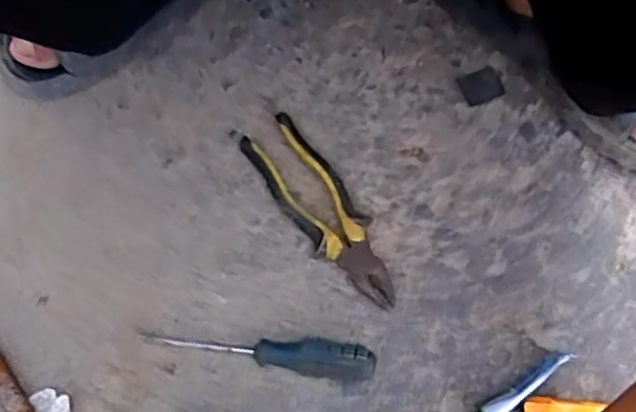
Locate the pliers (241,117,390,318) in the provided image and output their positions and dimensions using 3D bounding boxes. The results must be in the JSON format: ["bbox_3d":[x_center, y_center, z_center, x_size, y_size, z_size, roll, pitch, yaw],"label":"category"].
[{"bbox_3d":[0.005,0.007,0.589,0.054,0.023,0.185,-32,78,-9],"label":"pliers"}]

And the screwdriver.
[{"bbox_3d":[-0.049,0.116,0.558,0.184,0.029,0.028,7,75,1],"label":"screwdriver"}]

